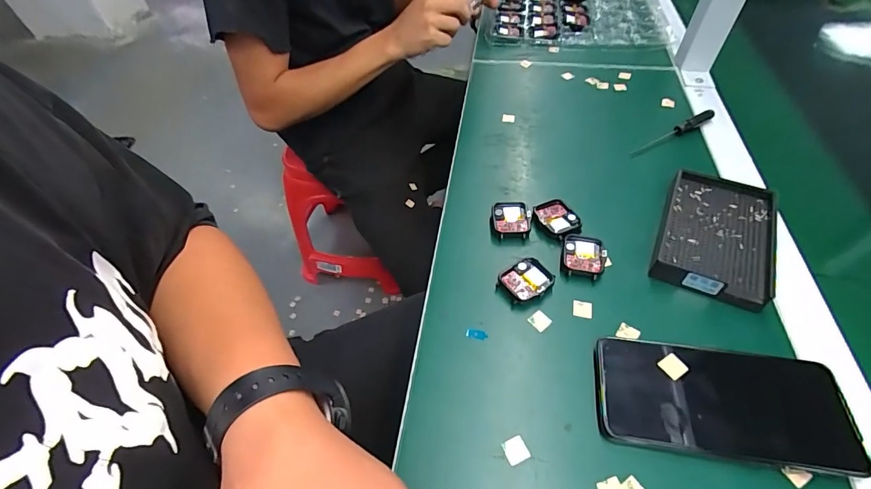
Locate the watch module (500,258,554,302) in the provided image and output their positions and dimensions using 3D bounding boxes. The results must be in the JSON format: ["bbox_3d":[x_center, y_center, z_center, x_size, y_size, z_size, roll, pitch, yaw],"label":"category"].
[{"bbox_3d":[0.083,0.034,0.374,0.043,0.011,0.038,-27,54,-18],"label":"watch module"}]

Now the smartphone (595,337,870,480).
[{"bbox_3d":[0.202,0.111,0.296,0.161,0.007,0.078,4,50,10],"label":"smartphone"}]

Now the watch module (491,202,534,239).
[{"bbox_3d":[0.078,-0.023,0.421,0.039,0.015,0.043,4,51,6],"label":"watch module"}]

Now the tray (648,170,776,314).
[{"bbox_3d":[0.268,-0.010,0.394,0.092,0.026,0.142,22,55,19],"label":"tray"}]

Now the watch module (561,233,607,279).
[{"bbox_3d":[0.139,0.011,0.389,0.039,0.012,0.047,13,52,13],"label":"watch module"}]

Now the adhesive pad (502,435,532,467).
[{"bbox_3d":[0.057,0.145,0.288,0.015,0.004,0.016,-19,52,-13],"label":"adhesive pad"}]

